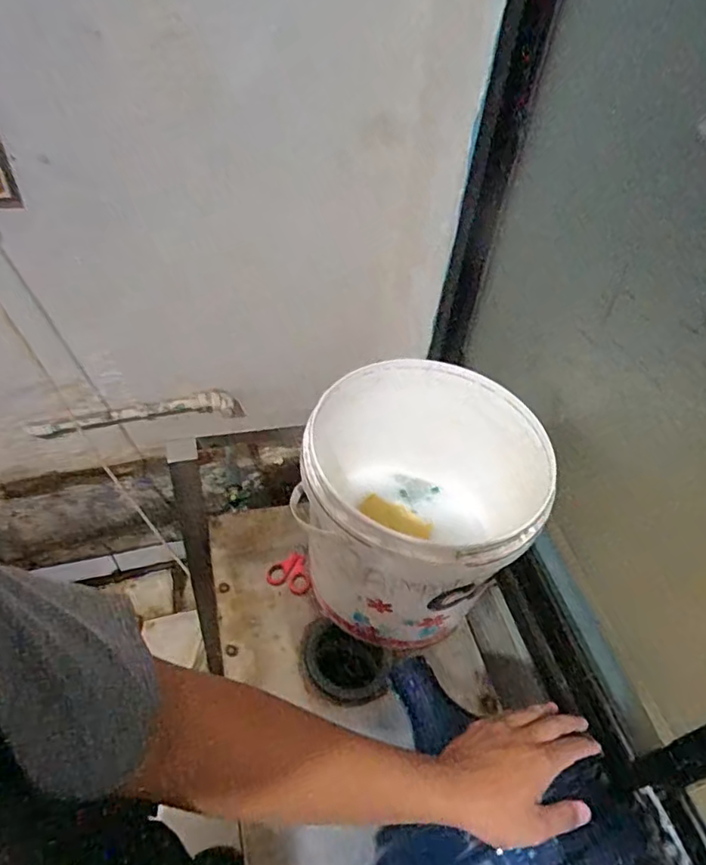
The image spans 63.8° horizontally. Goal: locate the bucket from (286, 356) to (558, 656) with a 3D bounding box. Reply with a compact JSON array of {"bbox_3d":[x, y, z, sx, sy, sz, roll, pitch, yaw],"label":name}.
[{"bbox_3d":[0.090,0.103,0.801,0.307,0.279,0.305,2,50,-2],"label":"bucket"}]

